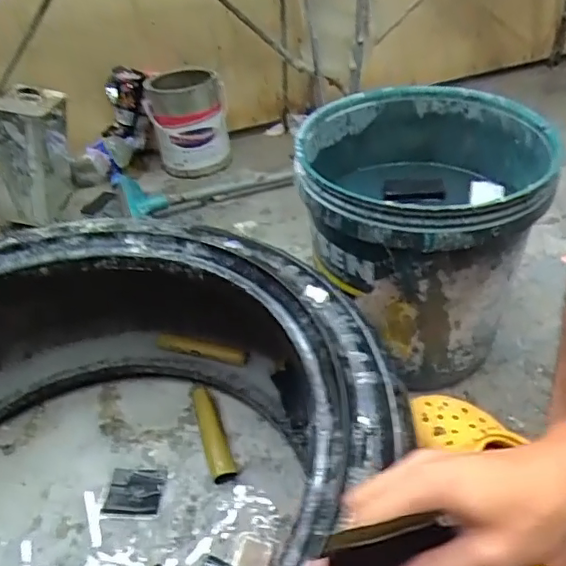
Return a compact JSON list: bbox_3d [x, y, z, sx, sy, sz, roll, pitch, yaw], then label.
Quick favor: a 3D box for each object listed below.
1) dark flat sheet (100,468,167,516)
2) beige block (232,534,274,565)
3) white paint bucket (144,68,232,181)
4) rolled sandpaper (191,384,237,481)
[{"bbox_3d":[-0.184,0.258,0.694,0.068,0.005,0.059,-1,40,5],"label":"dark flat sheet"},{"bbox_3d":[-0.033,0.303,0.620,0.039,0.009,0.047,9,42,16],"label":"beige block"},{"bbox_3d":[-0.224,-0.384,1.306,0.160,0.215,0.172,-3,40,2],"label":"white paint bucket"},{"bbox_3d":[-0.097,0.194,0.745,0.030,0.029,0.154,-16,41,-13],"label":"rolled sandpaper"}]

